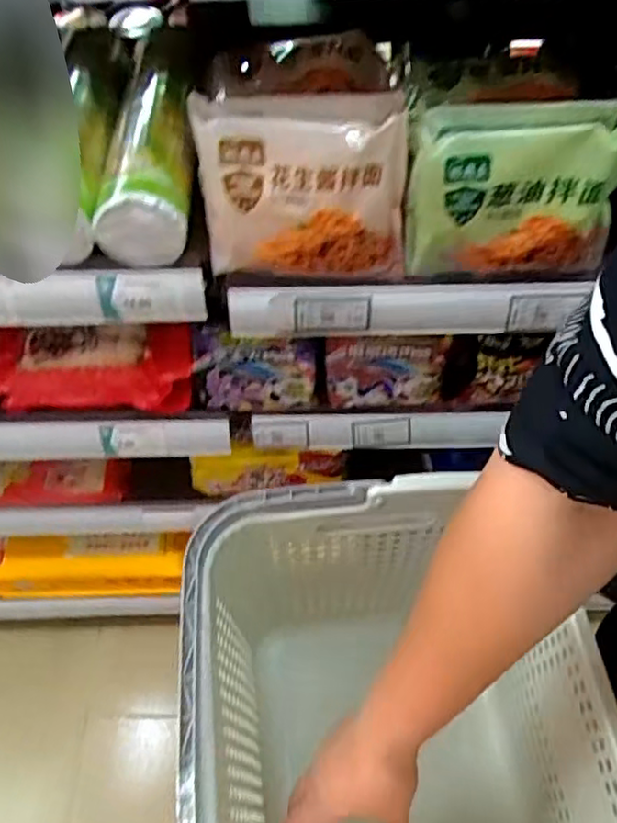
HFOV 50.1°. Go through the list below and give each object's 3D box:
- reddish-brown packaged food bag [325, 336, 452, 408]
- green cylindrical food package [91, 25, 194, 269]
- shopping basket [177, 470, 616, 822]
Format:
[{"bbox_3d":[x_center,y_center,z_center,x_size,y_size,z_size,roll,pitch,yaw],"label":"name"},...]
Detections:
[{"bbox_3d":[0.076,-0.038,0.653,0.114,0.095,0.015,2,55,4],"label":"reddish-brown packaged food bag"},{"bbox_3d":[-0.125,-0.213,0.529,0.082,0.072,0.194,-6,55,-2],"label":"green cylindrical food package"},{"bbox_3d":[0.076,0.301,0.530,0.292,0.341,0.402,-6,55,-2],"label":"shopping basket"}]

